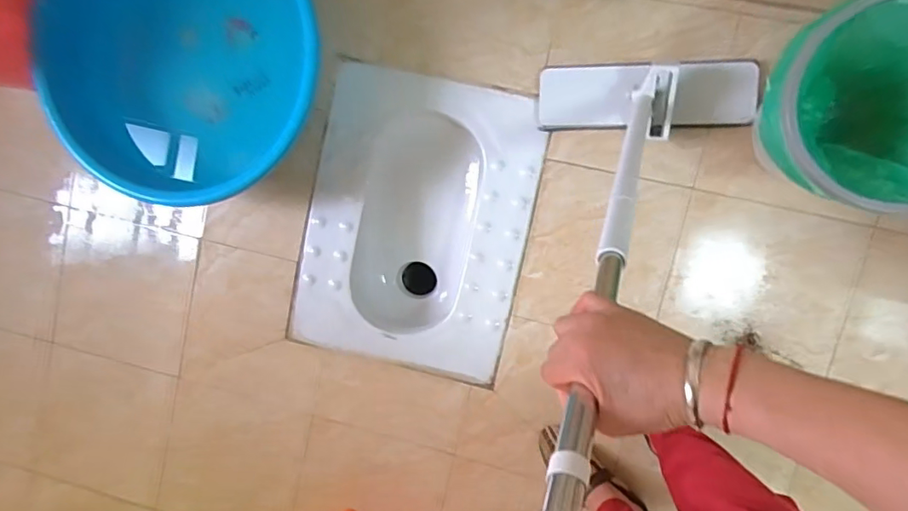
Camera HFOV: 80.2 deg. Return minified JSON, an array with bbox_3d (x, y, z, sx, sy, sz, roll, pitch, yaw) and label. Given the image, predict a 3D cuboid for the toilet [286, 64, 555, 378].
[{"bbox_3d":[-0.065,-0.061,1.094,0.424,0.175,0.547,12,97,7],"label":"toilet"}]

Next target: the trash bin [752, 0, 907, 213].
[{"bbox_3d":[0.546,-0.189,0.740,0.247,0.246,0.249,1,95,8],"label":"trash bin"}]

